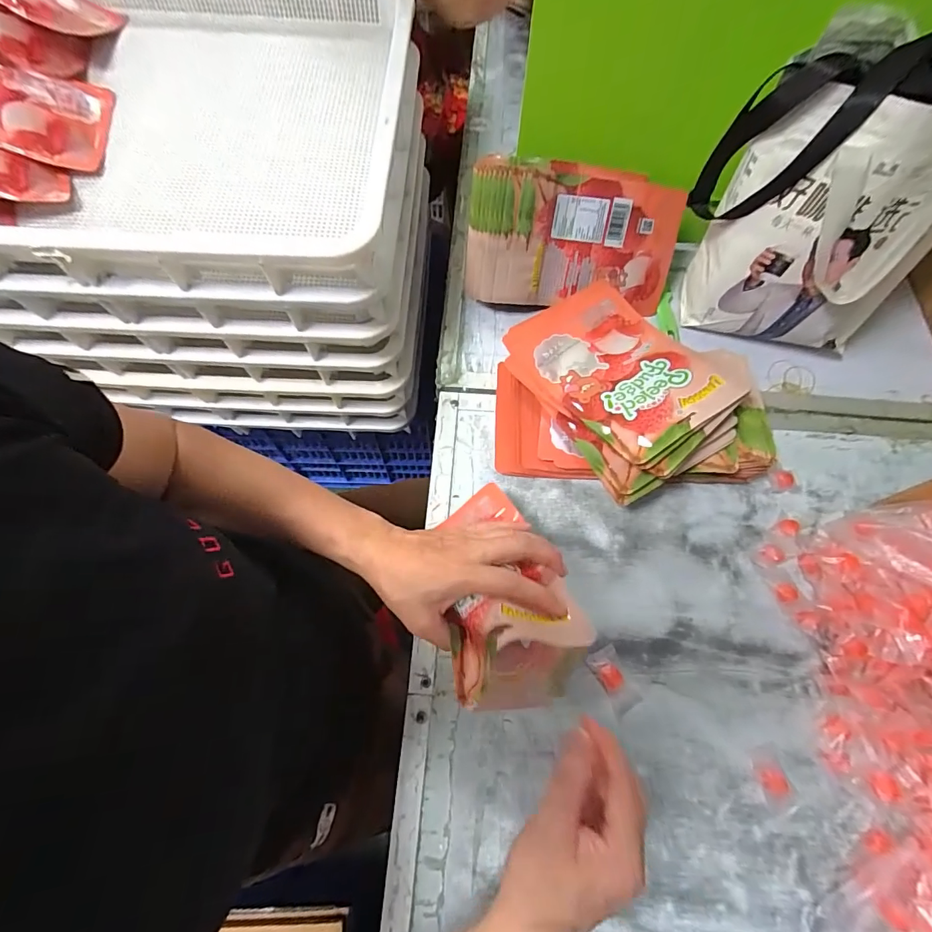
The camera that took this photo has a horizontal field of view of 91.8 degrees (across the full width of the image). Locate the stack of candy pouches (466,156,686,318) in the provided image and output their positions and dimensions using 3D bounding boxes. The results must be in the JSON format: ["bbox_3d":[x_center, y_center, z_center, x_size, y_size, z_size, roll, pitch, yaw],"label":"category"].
[{"bbox_3d":[0.143,-0.299,0.601,0.277,0.169,0.055,2,26,-8],"label":"stack of candy pouches"}]

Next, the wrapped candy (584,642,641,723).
[{"bbox_3d":[0.150,0.216,0.454,0.032,0.010,0.062,-24,69,-10],"label":"wrapped candy"}]

